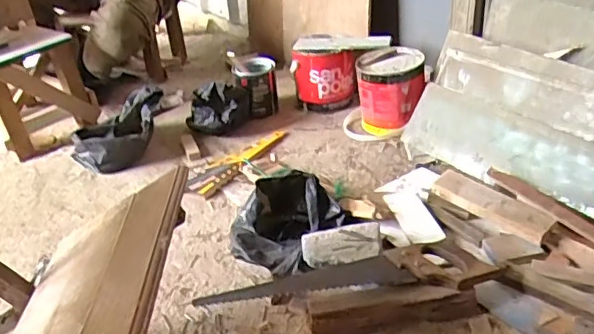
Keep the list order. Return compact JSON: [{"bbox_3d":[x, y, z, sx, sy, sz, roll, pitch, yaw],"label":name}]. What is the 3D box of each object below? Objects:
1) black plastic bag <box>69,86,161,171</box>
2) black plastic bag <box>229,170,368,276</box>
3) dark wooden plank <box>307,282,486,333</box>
[{"bbox_3d":[-0.416,-0.085,1.322,0.161,0.138,0.183,8,33,22],"label":"black plastic bag"},{"bbox_3d":[-0.010,0.094,0.985,0.165,0.096,0.194,24,41,40],"label":"black plastic bag"},{"bbox_3d":[0.142,0.203,0.832,0.244,0.070,0.024,-6,4,-1],"label":"dark wooden plank"}]

